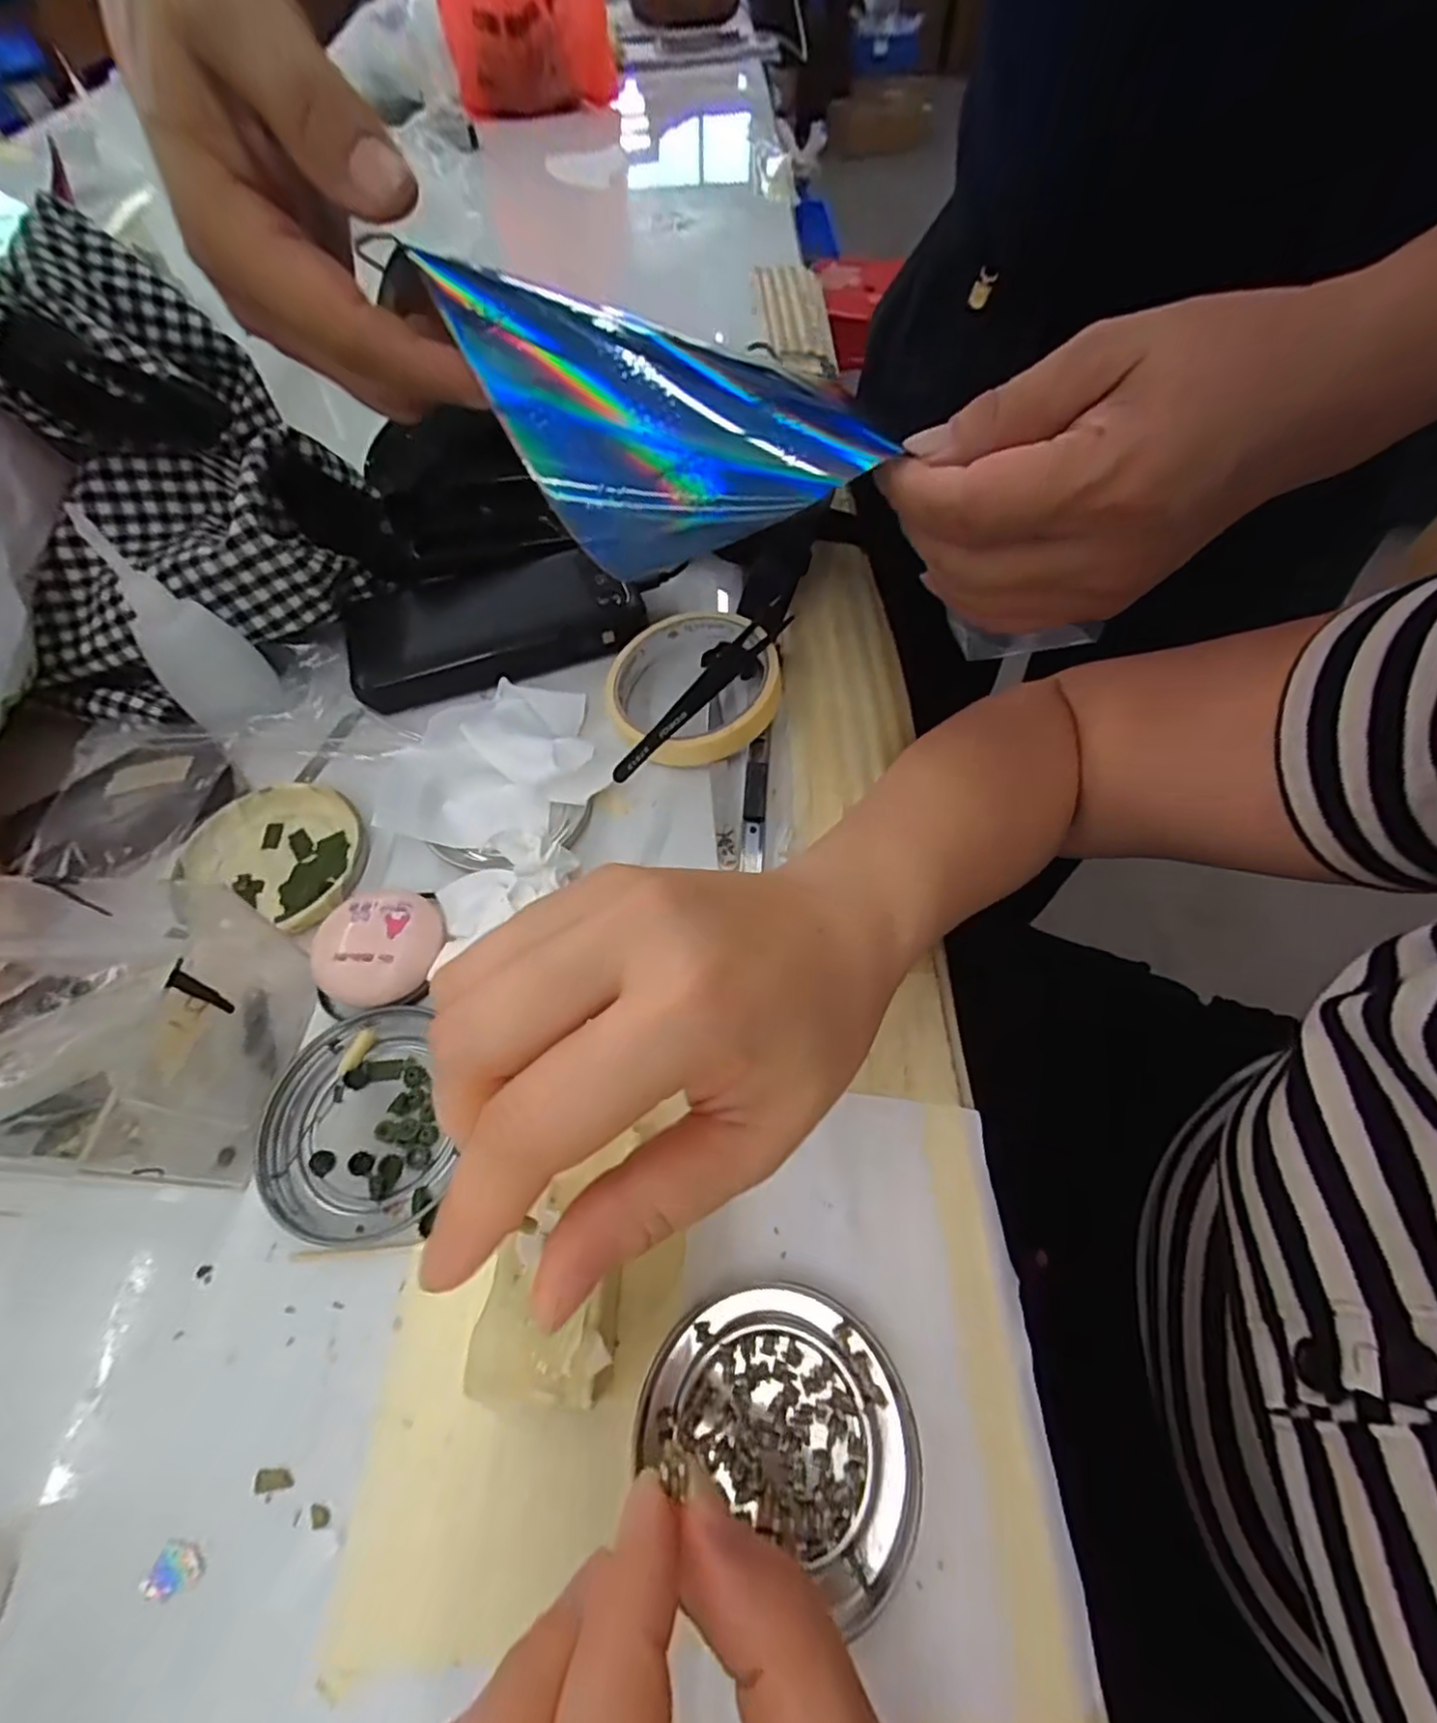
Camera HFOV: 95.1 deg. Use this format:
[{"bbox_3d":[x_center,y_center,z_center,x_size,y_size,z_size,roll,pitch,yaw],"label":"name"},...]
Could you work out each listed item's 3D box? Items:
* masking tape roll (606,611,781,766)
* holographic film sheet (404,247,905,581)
[{"bbox_3d":[-0.014,-0.089,0.334,0.088,0.028,0.083,-1,59,1],"label":"masking tape roll"},{"bbox_3d":[-0.029,-0.155,0.251,0.168,0.079,0.020,26,32,10],"label":"holographic film sheet"}]

